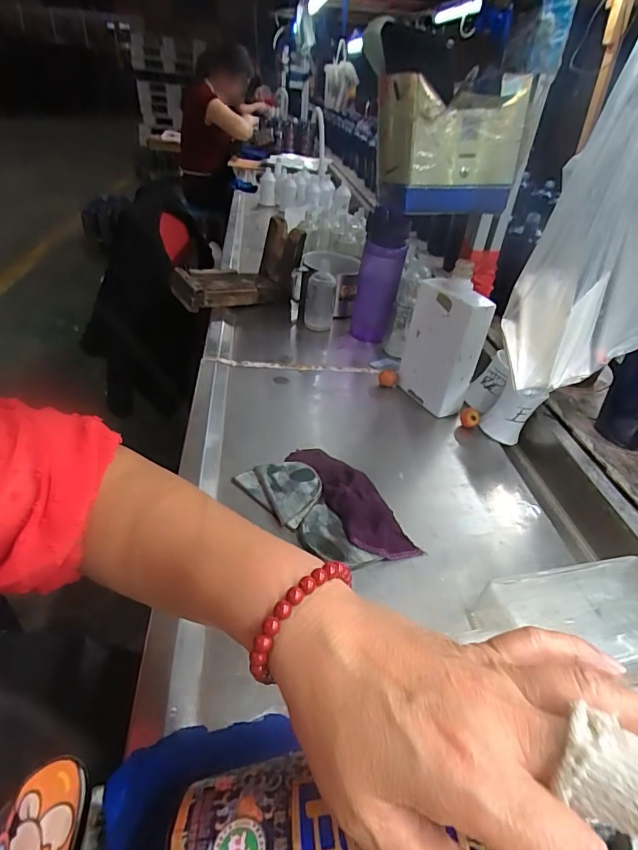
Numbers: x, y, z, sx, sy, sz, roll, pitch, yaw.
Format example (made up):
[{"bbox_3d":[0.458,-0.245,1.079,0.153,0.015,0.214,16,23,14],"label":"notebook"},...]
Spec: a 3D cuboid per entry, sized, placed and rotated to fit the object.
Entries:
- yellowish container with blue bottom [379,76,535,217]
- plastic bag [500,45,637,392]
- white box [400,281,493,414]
[{"bbox_3d":[0.152,-0.340,0.574,0.163,0.133,0.117,-2,36,-9],"label":"yellowish container with blue bottom"},{"bbox_3d":[0.272,-0.186,0.427,0.164,0.299,0.069,-11,39,-21],"label":"plastic bag"},{"bbox_3d":[0.175,-0.117,0.668,0.057,0.177,0.105,-11,39,-21],"label":"white box"}]

